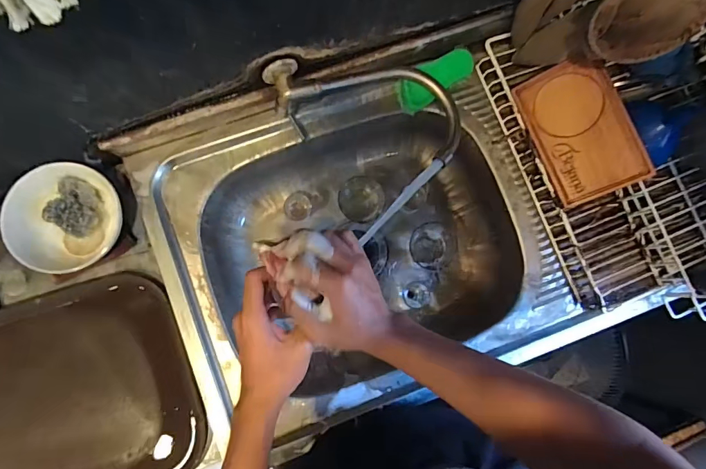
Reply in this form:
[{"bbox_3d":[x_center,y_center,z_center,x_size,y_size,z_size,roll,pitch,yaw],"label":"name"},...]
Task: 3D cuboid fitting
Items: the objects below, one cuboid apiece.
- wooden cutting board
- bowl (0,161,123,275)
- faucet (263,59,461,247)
[{"bbox_3d":[0.327,-0.150,0.616,0.119,0.011,0.196,-25,88,27],"label":"wooden cutting board"},{"bbox_3d":[-0.403,-0.024,0.593,0.132,0.049,0.153,13,84,-3],"label":"bowl"},{"bbox_3d":[0.038,-0.161,0.591,0.218,0.080,0.253,-35,88,-7],"label":"faucet"}]

